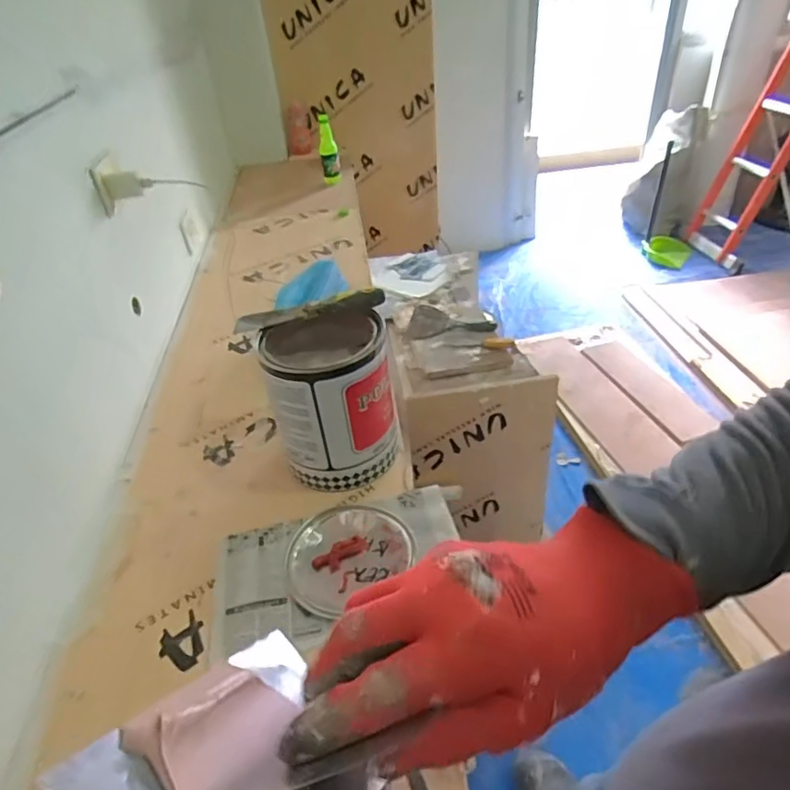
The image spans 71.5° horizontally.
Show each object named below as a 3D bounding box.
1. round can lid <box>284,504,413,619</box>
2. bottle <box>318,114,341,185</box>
[{"bbox_3d":[-0.058,0.188,0.658,0.147,0.010,0.137,-4,38,3],"label":"round can lid"},{"bbox_3d":[-0.211,-0.779,1.747,0.060,0.192,0.058,-8,38,-2],"label":"bottle"}]

